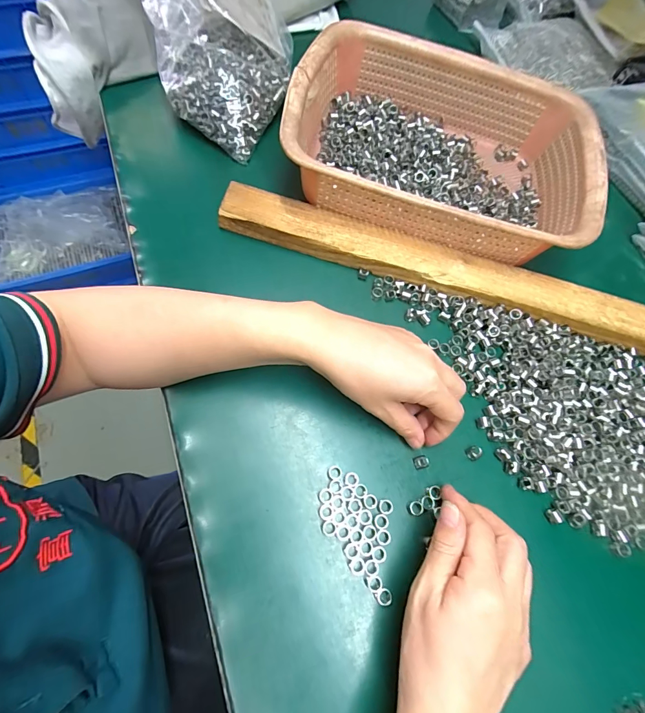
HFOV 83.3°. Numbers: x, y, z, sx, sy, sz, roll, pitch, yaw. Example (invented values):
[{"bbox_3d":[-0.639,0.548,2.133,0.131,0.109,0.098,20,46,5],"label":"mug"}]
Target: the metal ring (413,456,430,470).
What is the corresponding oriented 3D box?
[{"bbox_3d":[0.079,0.086,0.292,0.011,0.007,0.010,-11,70,-6],"label":"metal ring"}]

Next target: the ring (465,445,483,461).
[{"bbox_3d":[0.125,0.080,0.298,0.010,0.009,0.011,1,69,-4],"label":"ring"}]

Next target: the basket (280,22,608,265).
[{"bbox_3d":[0.118,-0.208,0.358,0.282,0.080,0.205,13,69,0],"label":"basket"}]

